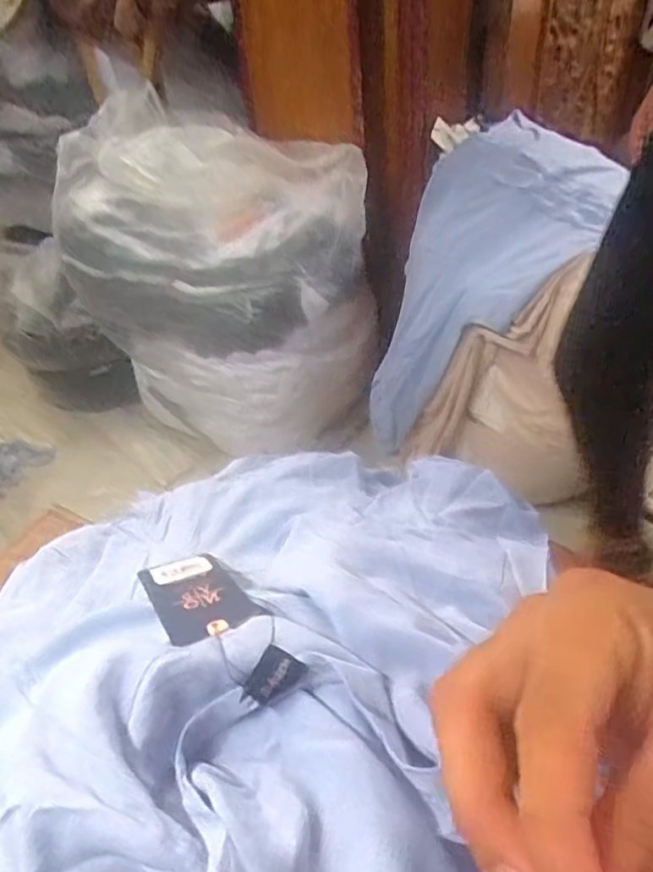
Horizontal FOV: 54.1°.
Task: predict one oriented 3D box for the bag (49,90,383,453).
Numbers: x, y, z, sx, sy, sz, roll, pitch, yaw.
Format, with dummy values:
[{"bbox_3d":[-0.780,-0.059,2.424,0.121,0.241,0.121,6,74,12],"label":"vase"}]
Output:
[{"bbox_3d":[-0.214,-0.284,1.272,0.546,0.580,0.309,17,49,22],"label":"bag"}]

